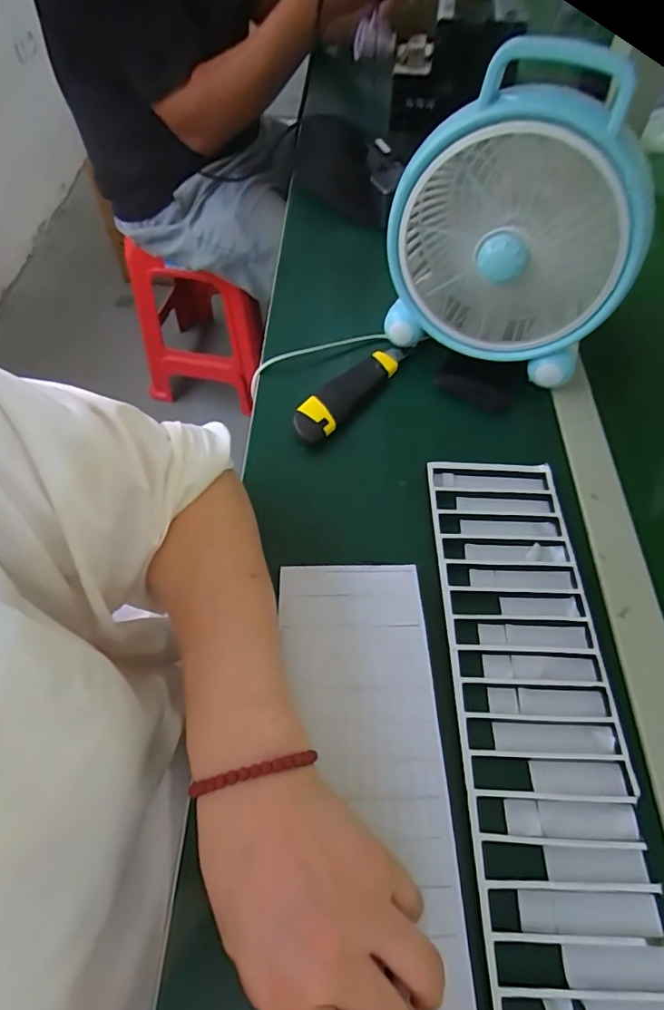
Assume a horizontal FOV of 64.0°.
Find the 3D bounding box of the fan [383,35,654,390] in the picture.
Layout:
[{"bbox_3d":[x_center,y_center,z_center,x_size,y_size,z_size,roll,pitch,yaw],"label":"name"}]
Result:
[{"bbox_3d":[0.168,-0.250,0.481,0.209,0.243,0.132,25,58,11],"label":"fan"}]

